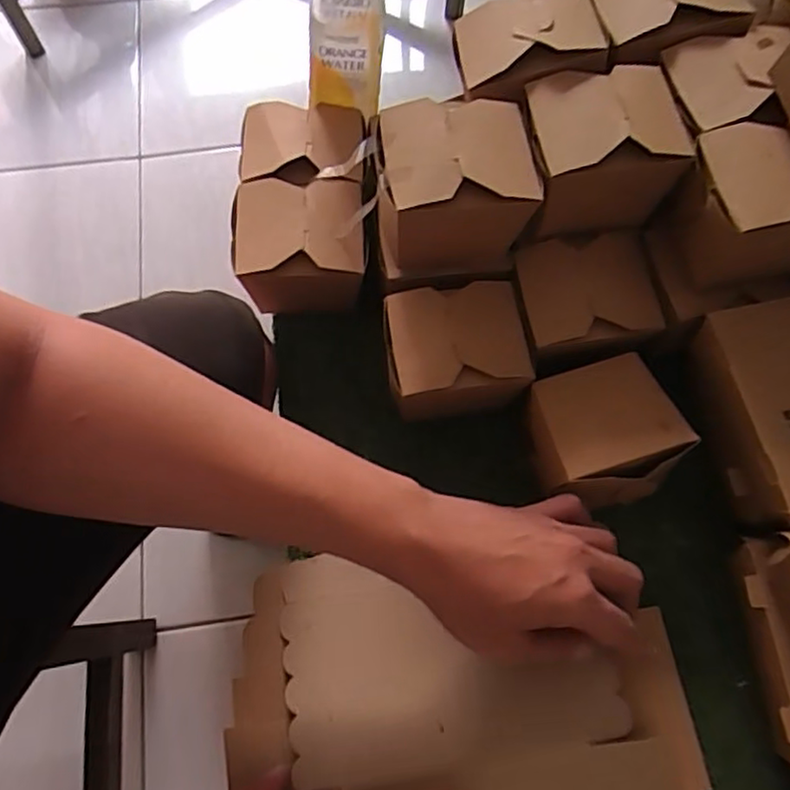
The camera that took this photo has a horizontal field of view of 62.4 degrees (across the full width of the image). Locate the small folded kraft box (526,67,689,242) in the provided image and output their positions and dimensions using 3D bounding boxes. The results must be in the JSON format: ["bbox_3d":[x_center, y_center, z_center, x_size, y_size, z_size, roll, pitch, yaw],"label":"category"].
[{"bbox_3d":[0.143,-0.170,0.464,0.100,0.086,0.084,-7,70,-4],"label":"small folded kraft box"}]

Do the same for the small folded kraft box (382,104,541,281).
[{"bbox_3d":[0.039,-0.149,0.461,0.101,0.092,0.088,-5,70,-3],"label":"small folded kraft box"}]

